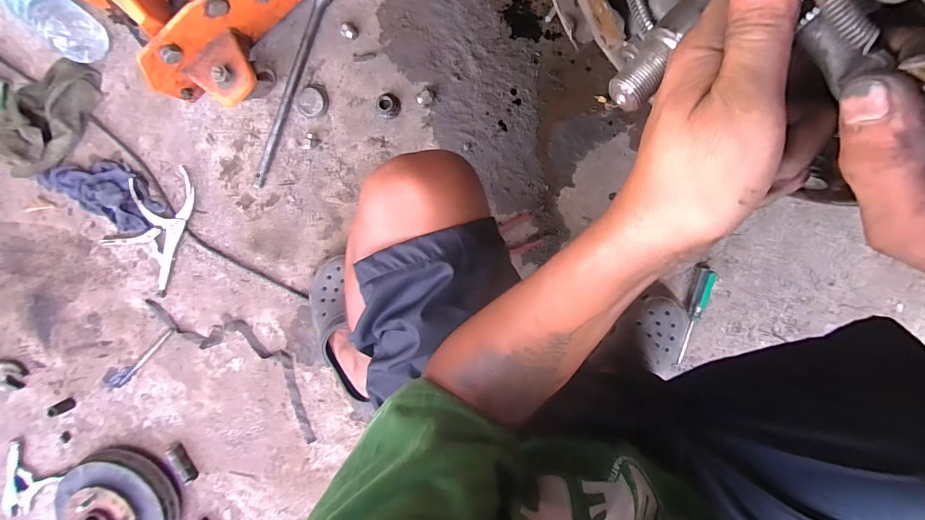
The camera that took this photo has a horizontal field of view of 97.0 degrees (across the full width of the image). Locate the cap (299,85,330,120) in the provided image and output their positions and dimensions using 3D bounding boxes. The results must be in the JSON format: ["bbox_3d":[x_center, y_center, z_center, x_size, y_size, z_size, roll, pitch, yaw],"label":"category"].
[{"bbox_3d":[-0.252,-0.268,0.691,0.047,0.013,0.054,12,98,3],"label":"cap"}]

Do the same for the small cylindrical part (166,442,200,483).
[{"bbox_3d":[-0.545,0.396,0.804,0.027,0.021,0.077,-27,95,7],"label":"small cylindrical part"}]

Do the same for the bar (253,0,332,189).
[{"bbox_3d":[-0.294,-0.293,0.697,0.025,0.020,0.356,25,99,1],"label":"bar"}]

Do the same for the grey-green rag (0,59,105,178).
[{"bbox_3d":[-0.732,-0.246,0.719,0.110,0.062,0.236,33,99,-1],"label":"grey-green rag"}]

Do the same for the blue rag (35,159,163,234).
[{"bbox_3d":[-0.648,-0.128,0.738,0.226,0.032,0.105,28,99,0],"label":"blue rag"}]

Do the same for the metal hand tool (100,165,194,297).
[{"bbox_3d":[-0.569,-0.066,0.742,0.128,0.030,0.238,23,101,-5],"label":"metal hand tool"}]

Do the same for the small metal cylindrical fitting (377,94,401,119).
[{"bbox_3d":[-0.125,-0.259,0.682,0.039,0.029,0.039,1,98,4],"label":"small metal cylindrical fitting"}]

